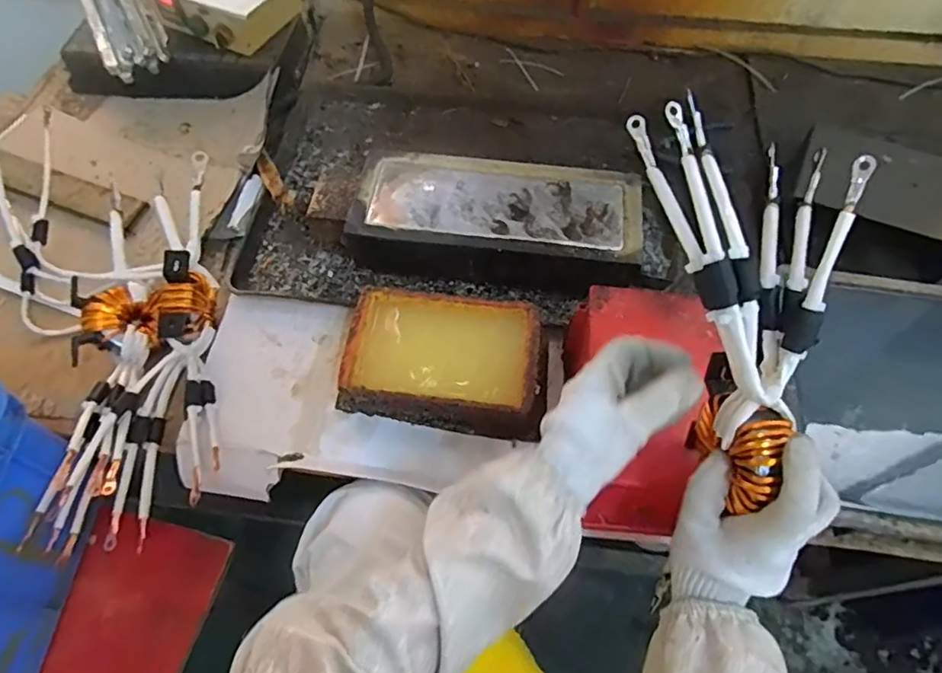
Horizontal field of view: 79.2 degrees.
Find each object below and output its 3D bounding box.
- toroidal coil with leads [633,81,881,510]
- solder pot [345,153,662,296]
[{"bbox_3d":[0.199,-0.027,0.384,0.106,0.067,0.271,-13,95,-8],"label":"toroidal coil with leads"},{"bbox_3d":[0.040,-0.136,0.707,0.364,0.086,0.156,7,60,4],"label":"solder pot"}]

